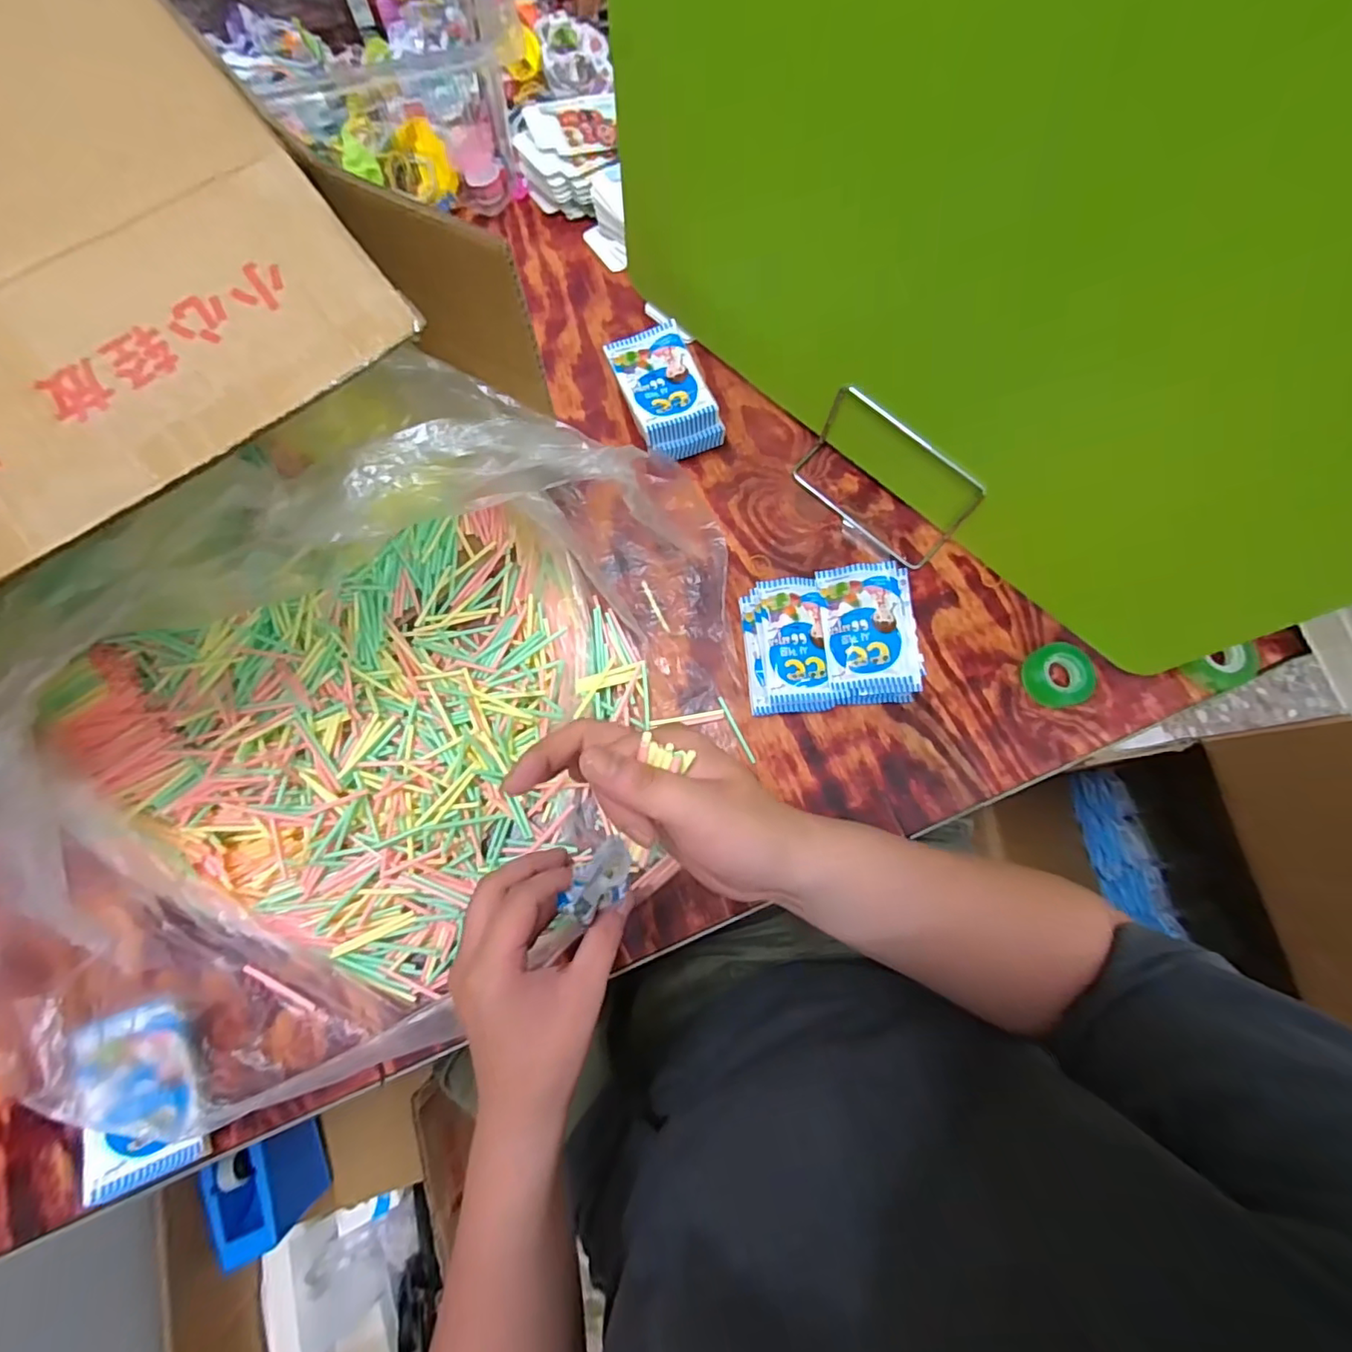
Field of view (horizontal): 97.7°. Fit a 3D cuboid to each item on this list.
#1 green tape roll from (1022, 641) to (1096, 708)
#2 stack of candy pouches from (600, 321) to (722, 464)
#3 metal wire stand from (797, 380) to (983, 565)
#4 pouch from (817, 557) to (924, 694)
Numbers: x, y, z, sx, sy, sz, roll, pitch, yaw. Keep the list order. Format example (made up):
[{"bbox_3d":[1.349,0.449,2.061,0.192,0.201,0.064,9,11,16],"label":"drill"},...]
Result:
[{"bbox_3d":[0.323,-0.003,0.493,0.059,0.020,0.050,-9,76,-3],"label":"green tape roll"},{"bbox_3d":[-0.010,-0.254,0.540,0.073,0.048,0.116,-22,77,-6],"label":"stack of candy pouches"},{"bbox_3d":[0.174,-0.166,0.498,0.150,0.079,0.056,42,78,9],"label":"metal wire stand"},{"bbox_3d":[0.155,-0.040,0.478,0.069,0.012,0.108,-6,78,7],"label":"pouch"}]

